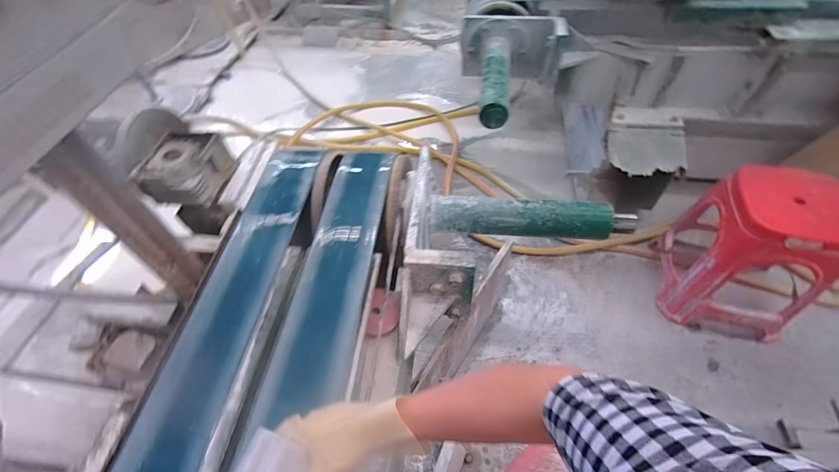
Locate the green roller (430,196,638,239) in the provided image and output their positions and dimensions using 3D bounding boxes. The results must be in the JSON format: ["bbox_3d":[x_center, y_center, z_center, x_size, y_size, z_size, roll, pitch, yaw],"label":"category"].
[{"bbox_3d":[0.257,-0.038,0.854,0.456,0.078,0.074,3,50,9],"label":"green roller"}]

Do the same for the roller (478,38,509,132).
[{"bbox_3d":[0.243,-0.512,1.199,0.087,0.095,0.417,3,50,9],"label":"roller"}]

